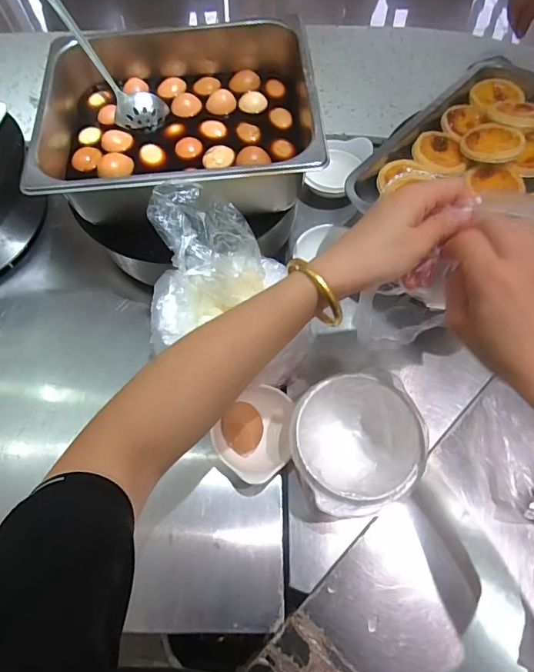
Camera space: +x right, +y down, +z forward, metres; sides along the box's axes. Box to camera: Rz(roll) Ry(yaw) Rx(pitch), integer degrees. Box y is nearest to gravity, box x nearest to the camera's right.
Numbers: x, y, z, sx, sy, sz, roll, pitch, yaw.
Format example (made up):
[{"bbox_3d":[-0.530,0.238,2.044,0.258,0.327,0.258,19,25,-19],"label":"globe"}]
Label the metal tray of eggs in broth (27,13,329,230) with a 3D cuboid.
[{"bbox_3d":[-0.102,-0.273,0.543,0.314,0.113,0.307,-3,65,1],"label":"metal tray of eggs in broth"}]

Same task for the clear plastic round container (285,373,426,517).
[{"bbox_3d":[0.095,0.120,0.476,0.134,0.083,0.140,2,65,3],"label":"clear plastic round container"}]

